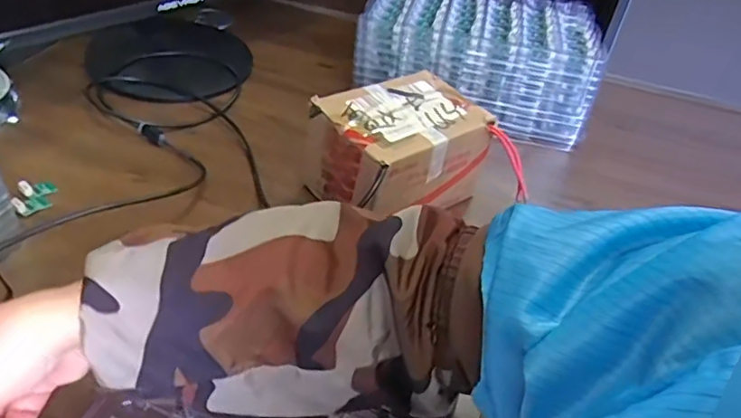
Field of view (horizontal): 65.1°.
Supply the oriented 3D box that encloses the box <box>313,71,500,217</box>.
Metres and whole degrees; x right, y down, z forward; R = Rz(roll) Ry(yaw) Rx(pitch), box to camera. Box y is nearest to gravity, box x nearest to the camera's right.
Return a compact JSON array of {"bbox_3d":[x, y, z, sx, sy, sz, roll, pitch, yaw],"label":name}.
[{"bbox_3d":[0.028,-0.053,0.541,0.139,0.094,0.101,-22,50,-32],"label":"box"}]

